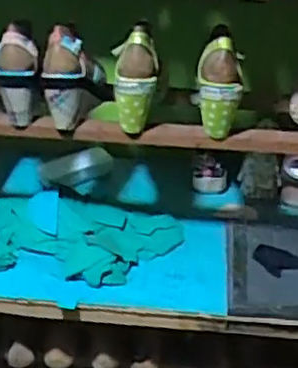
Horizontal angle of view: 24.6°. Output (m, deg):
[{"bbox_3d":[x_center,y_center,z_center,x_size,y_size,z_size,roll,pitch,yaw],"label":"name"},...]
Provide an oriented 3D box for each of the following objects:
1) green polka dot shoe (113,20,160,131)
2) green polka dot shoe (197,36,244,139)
[{"bbox_3d":[-0.021,-0.170,1.085,0.074,0.148,0.086,3,33,4],"label":"green polka dot shoe"},{"bbox_3d":[0.112,-0.155,1.079,0.073,0.149,0.069,2,33,2],"label":"green polka dot shoe"}]

